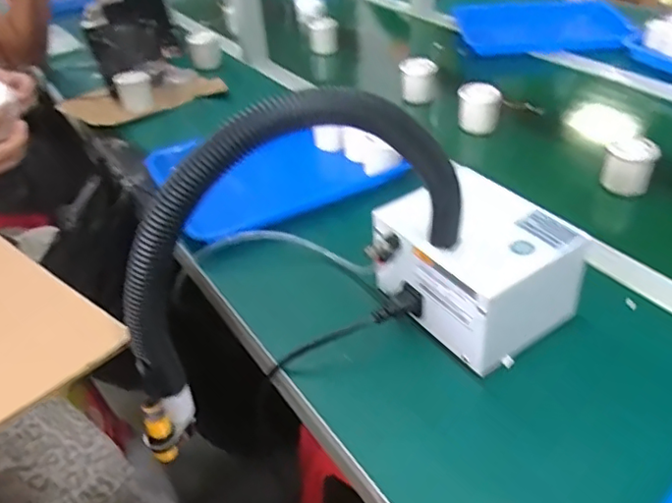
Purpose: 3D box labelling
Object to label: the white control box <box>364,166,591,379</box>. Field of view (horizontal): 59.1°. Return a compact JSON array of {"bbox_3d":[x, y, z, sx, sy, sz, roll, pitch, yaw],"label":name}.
[{"bbox_3d":[0.133,0.016,0.586,0.140,0.103,0.165,-27,43,-26],"label":"white control box"}]

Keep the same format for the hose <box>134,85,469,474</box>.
[{"bbox_3d":[-0.033,0.002,0.470,0.303,0.246,0.047,-23,41,-22],"label":"hose"}]

